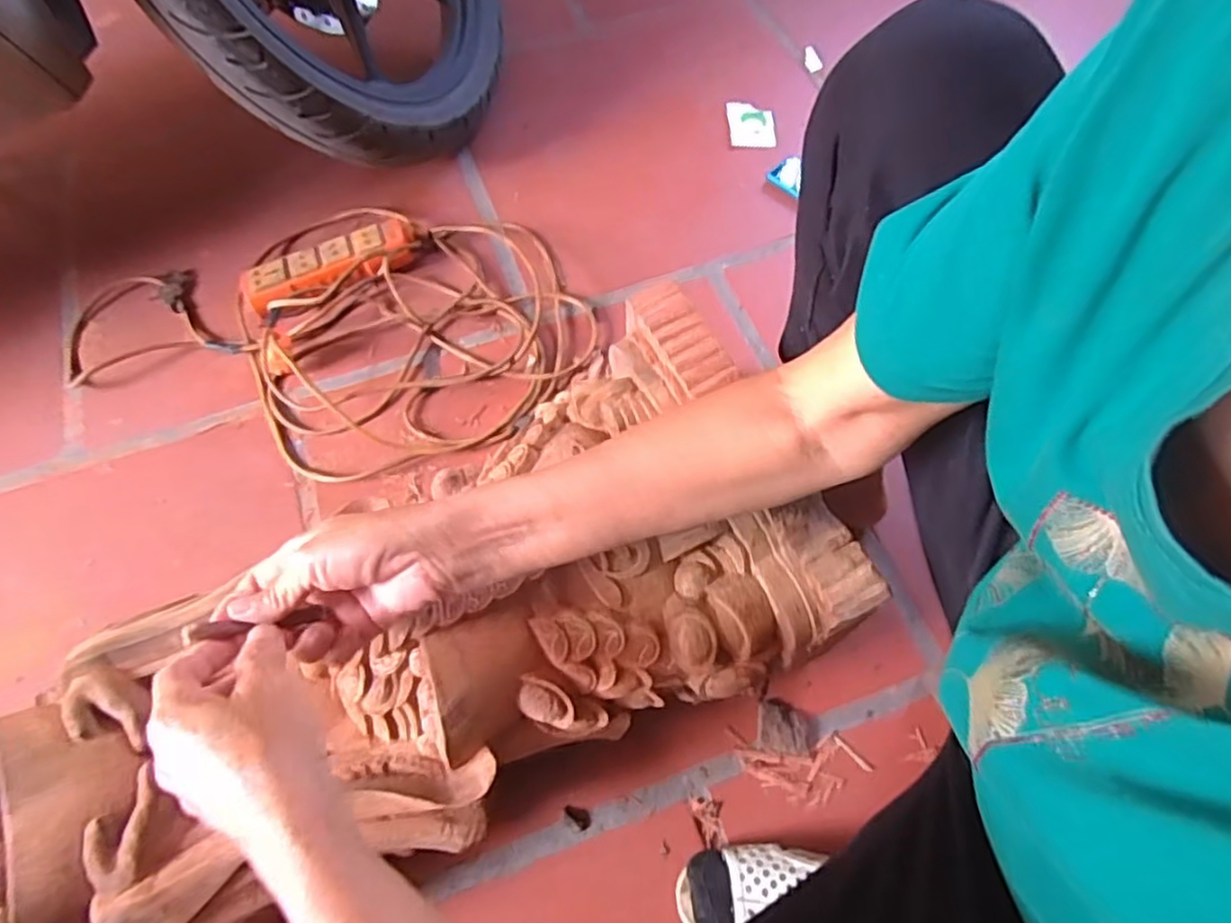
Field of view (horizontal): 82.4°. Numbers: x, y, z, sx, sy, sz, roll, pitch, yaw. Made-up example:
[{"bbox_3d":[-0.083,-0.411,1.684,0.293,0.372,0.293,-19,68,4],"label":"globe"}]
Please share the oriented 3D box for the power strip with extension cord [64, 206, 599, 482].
[{"bbox_3d":[-0.301,-0.183,0.811,0.529,0.052,0.338,12,64,6],"label":"power strip with extension cord"}]

